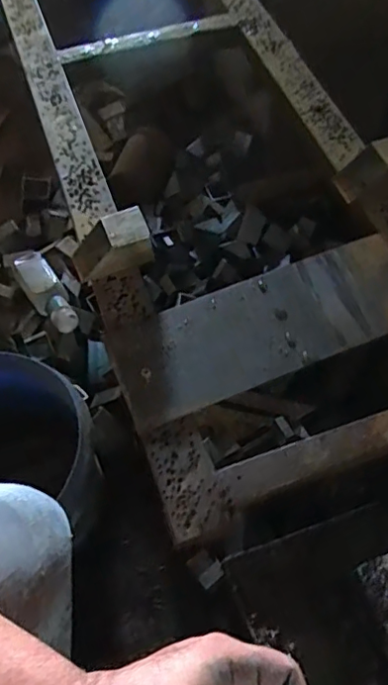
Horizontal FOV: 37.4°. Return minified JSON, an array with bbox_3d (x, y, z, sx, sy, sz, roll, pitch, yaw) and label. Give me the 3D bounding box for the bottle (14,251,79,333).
[{"bbox_3d":[-0.267,-0.094,1.027,0.063,0.046,0.203,-32,65,-16],"label":"bottle"}]

